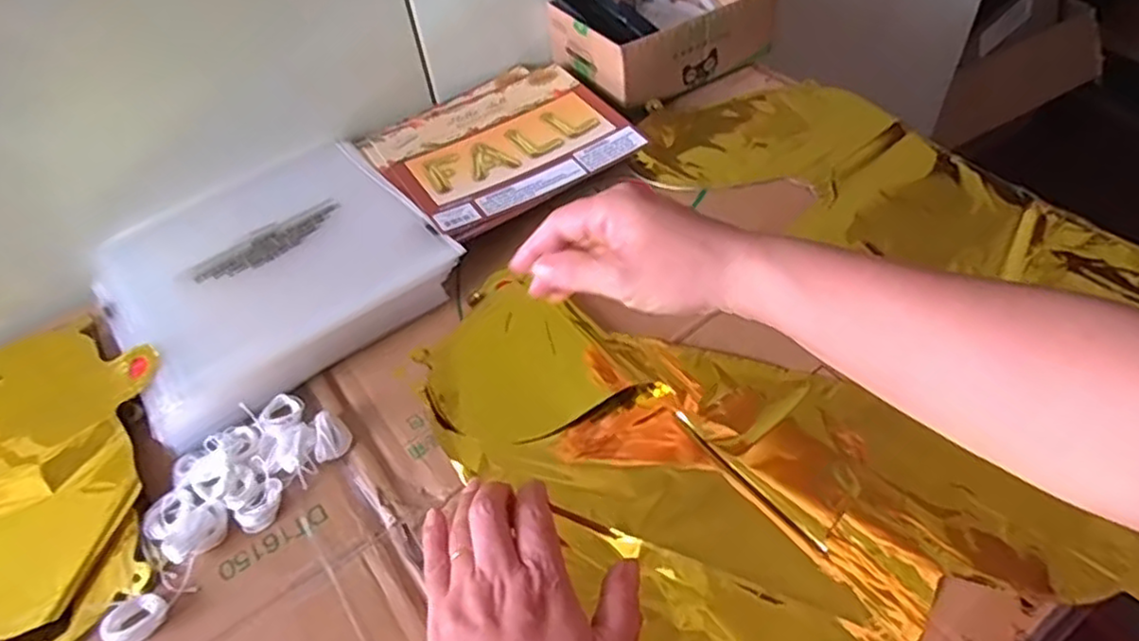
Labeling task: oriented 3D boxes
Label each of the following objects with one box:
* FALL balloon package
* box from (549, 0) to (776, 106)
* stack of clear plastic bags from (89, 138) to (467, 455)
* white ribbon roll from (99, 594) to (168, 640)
[{"bbox_3d":[-0.062,-0.154,0.598,0.192,0.023,0.183,-31,54,-18],"label":"FALL balloon package"},{"bbox_3d":[0.087,-0.291,0.677,0.186,0.071,0.142,-27,53,-16],"label":"box"},{"bbox_3d":[-0.228,-0.044,0.520,0.223,0.030,0.229,-35,55,-21],"label":"stack of clear plastic bags"},{"bbox_3d":[-0.232,0.161,0.368,0.022,0.012,0.030,32,60,28],"label":"white ribbon roll"}]

